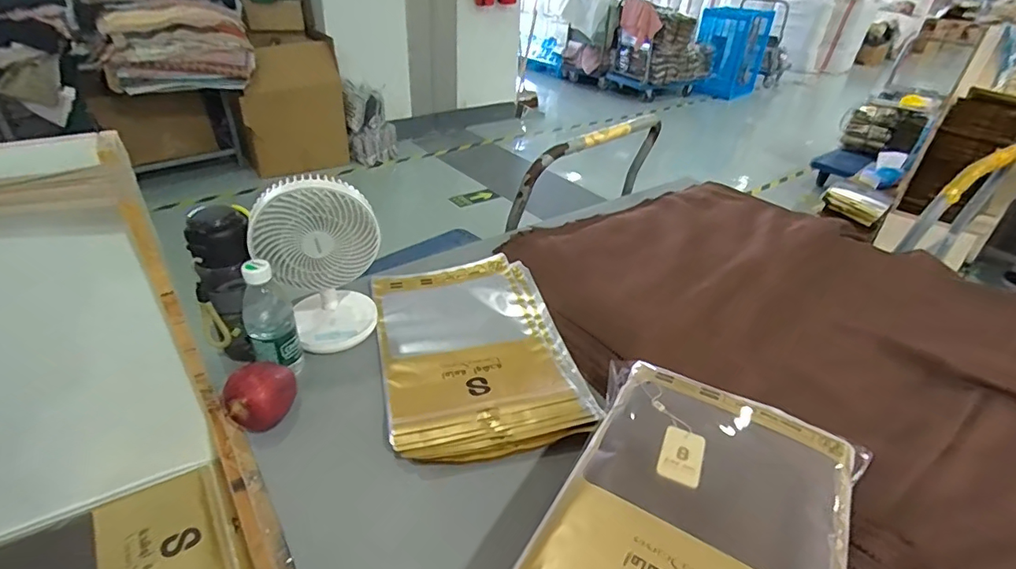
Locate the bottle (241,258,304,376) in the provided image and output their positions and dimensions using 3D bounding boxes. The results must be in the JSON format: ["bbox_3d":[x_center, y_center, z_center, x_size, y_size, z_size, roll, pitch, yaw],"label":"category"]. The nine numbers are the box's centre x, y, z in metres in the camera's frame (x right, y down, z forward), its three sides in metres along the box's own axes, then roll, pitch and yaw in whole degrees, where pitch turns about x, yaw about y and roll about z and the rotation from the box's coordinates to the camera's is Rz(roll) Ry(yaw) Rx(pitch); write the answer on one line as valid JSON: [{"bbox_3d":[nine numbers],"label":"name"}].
[{"bbox_3d":[-0.318,0.037,0.666,0.056,0.151,0.065,-16,39,-25],"label":"bottle"}]

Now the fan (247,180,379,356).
[{"bbox_3d":[-0.268,-0.031,0.717,0.154,0.249,0.113,-14,38,-23],"label":"fan"}]

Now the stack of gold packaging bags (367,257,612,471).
[{"bbox_3d":[-0.055,0.088,0.763,0.263,0.030,0.403,-7,36,-14],"label":"stack of gold packaging bags"}]

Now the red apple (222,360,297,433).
[{"bbox_3d":[-0.308,0.134,0.640,0.066,0.068,0.083,6,35,4],"label":"red apple"}]

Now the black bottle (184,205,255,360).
[{"bbox_3d":[-0.373,0.014,0.687,0.073,0.227,0.080,3,34,0],"label":"black bottle"}]

